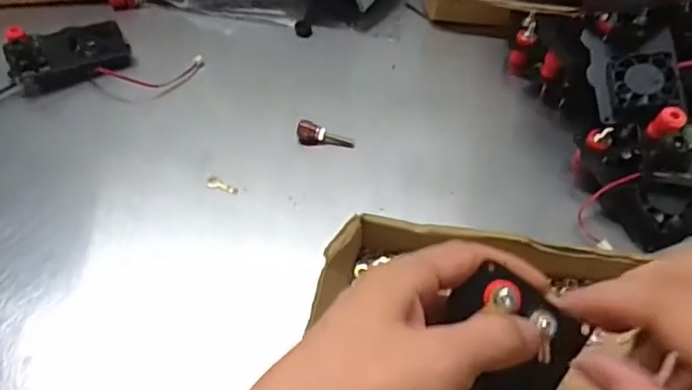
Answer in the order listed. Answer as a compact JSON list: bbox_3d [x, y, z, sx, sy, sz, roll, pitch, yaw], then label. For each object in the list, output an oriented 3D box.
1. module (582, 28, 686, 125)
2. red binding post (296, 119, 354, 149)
[{"bbox_3d":[0.196,-0.084,0.395,0.057,0.015,0.072,-2,67,11],"label":"module"},{"bbox_3d":[-0.016,-0.044,0.427,0.042,0.013,0.014,14,52,13],"label":"red binding post"}]

